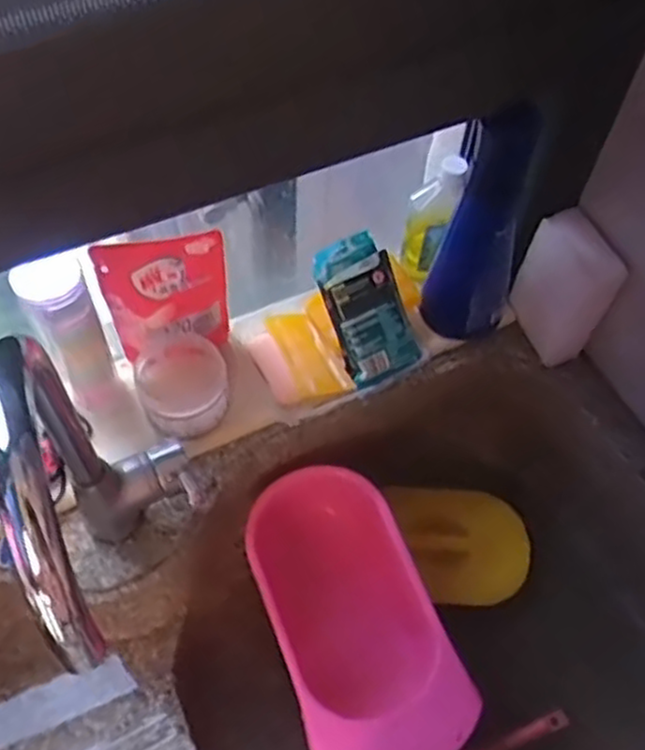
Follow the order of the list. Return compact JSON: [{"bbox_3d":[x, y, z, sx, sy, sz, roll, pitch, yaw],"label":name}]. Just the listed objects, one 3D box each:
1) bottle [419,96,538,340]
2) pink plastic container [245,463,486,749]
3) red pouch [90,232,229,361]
[{"bbox_3d":[0.155,-0.139,0.710,0.082,0.239,0.074,18,58,8],"label":"bottle"},{"bbox_3d":[0.031,0.246,0.739,0.151,0.104,0.269,-16,60,-13],"label":"pink plastic container"},{"bbox_3d":[-0.143,-0.069,0.692,0.109,0.139,0.023,-9,58,-9],"label":"red pouch"}]

